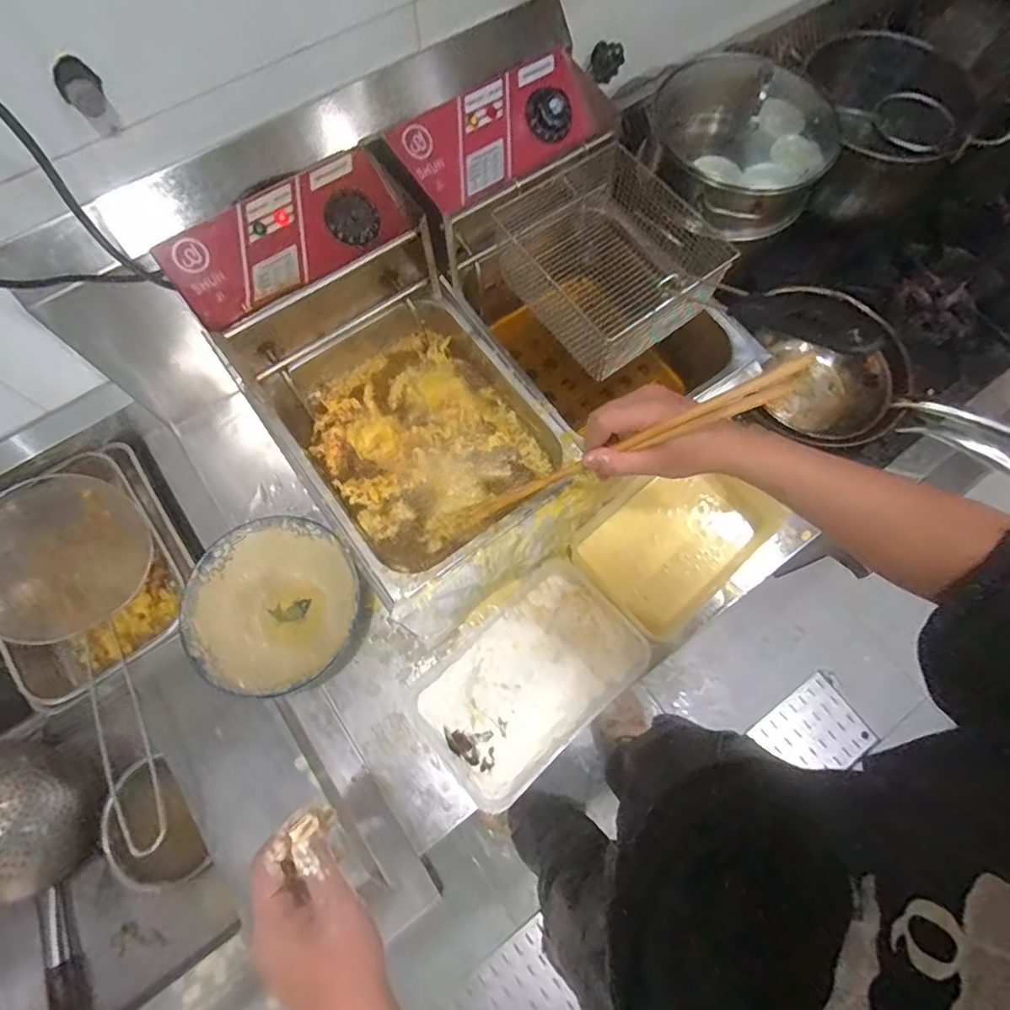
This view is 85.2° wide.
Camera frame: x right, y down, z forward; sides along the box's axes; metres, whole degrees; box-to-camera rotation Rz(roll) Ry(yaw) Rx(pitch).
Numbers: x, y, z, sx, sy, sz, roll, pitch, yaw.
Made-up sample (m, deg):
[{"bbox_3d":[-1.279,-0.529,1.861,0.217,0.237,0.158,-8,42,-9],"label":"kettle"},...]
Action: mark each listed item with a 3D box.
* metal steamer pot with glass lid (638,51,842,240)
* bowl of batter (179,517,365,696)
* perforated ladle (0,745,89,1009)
[{"bbox_3d":[0.312,-0.487,0.757,0.233,0.121,0.215,0,70,0],"label":"metal steamer pot with glass lid"},{"bbox_3d":[-0.272,0.117,0.657,0.178,0.075,0.190,0,70,0],"label":"bowl of batter"},{"bbox_3d":[-0.761,0.606,0.880,0.192,0.074,0.450,-29,85,-10],"label":"perforated ladle"}]

